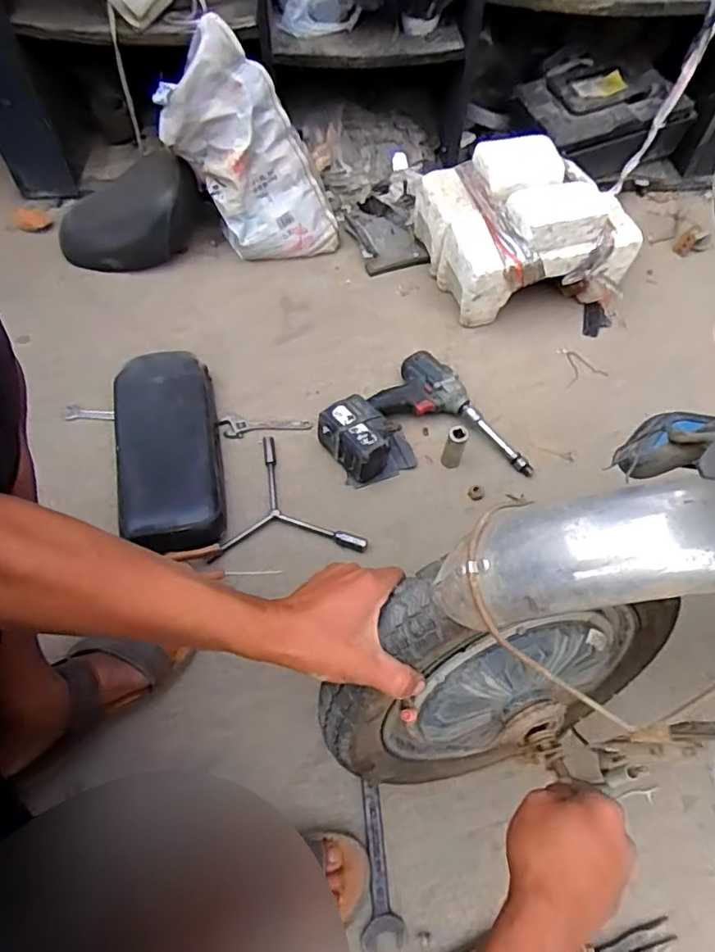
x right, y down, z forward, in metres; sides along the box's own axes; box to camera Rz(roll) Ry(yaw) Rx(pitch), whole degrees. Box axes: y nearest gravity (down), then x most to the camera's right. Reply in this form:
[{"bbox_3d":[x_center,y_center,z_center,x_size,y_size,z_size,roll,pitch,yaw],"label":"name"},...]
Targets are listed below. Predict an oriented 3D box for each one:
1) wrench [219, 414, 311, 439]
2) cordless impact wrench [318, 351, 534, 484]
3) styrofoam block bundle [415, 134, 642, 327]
[{"bbox_3d":[-0.148,-0.084,0.912,0.144,0.006,0.040,-8,73,-4],"label":"wrench"},{"bbox_3d":[0.100,-0.061,0.862,0.239,0.070,0.253,-34,67,-20],"label":"cordless impact wrench"},{"bbox_3d":[0.300,-0.448,1.051,0.316,0.208,0.281,-15,61,-9],"label":"styrofoam block bundle"}]

